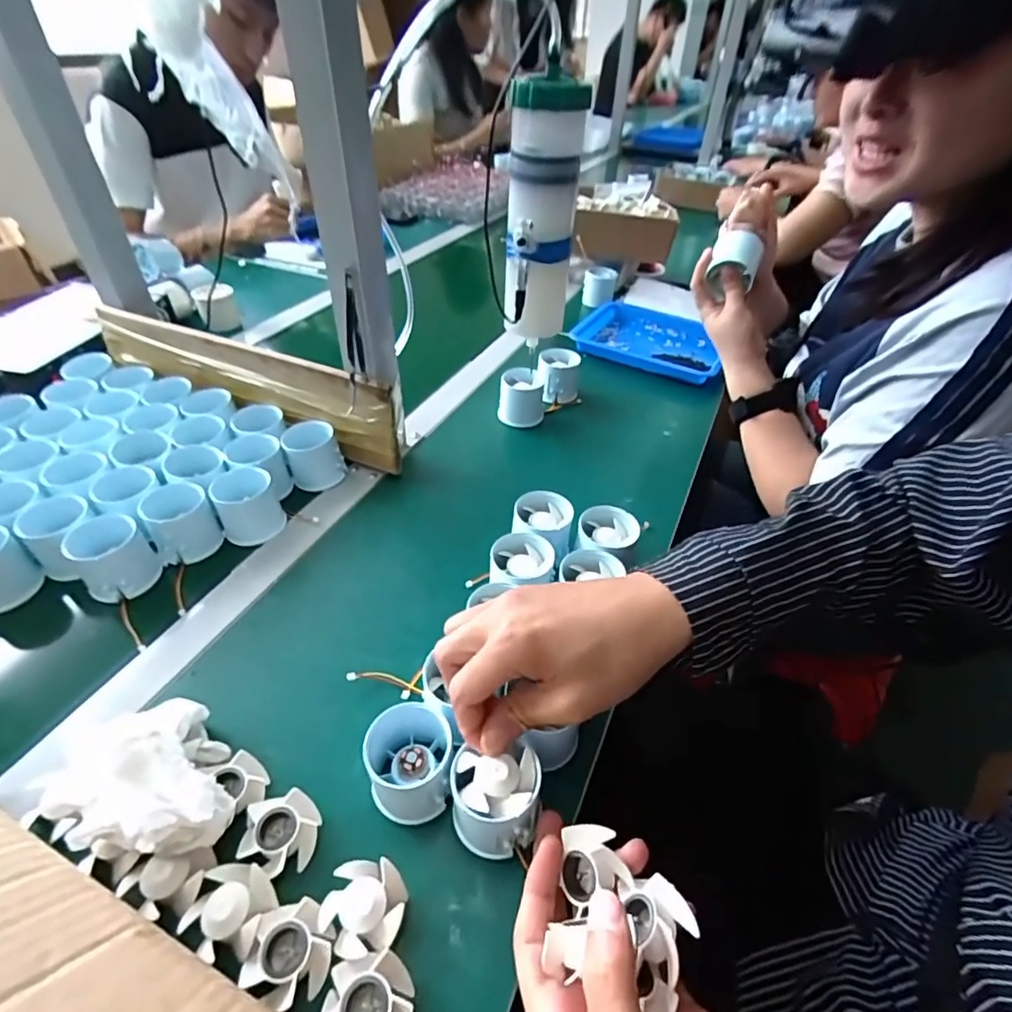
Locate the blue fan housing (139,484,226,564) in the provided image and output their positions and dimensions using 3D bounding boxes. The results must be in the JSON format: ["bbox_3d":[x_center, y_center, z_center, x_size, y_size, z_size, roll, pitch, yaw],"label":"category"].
[{"bbox_3d":[-0.287,0.011,0.484,0.050,0.049,0.058,-25,48,-27],"label":"blue fan housing"}]

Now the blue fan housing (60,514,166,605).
[{"bbox_3d":[-0.323,0.041,0.451,0.056,0.050,0.052,1,42,-1],"label":"blue fan housing"}]

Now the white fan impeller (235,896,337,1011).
[{"bbox_3d":[-0.111,0.229,0.282,0.041,0.019,0.042,1,42,-1],"label":"white fan impeller"}]

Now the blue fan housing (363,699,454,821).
[{"bbox_3d":[-0.061,0.159,0.339,0.052,0.049,0.052,1,42,-1],"label":"blue fan housing"}]

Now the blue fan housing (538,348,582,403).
[{"bbox_3d":[0.067,-0.161,0.691,0.052,0.057,0.059,5,42,4],"label":"blue fan housing"}]

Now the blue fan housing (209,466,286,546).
[{"bbox_3d":[-0.238,-0.001,0.505,0.051,0.048,0.054,-20,46,-23],"label":"blue fan housing"}]

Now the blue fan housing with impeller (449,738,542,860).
[{"bbox_3d":[-0.007,0.170,0.319,0.052,0.054,0.050,1,42,-1],"label":"blue fan housing with impeller"}]

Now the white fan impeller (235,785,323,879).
[{"bbox_3d":[-0.133,0.192,0.321,0.039,0.017,0.042,1,42,-1],"label":"white fan impeller"}]

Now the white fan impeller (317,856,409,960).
[{"bbox_3d":[-0.077,0.219,0.298,0.044,0.016,0.042,1,42,-1],"label":"white fan impeller"}]

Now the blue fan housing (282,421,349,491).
[{"bbox_3d":[-0.197,-0.054,0.560,0.053,0.044,0.058,-17,45,-20],"label":"blue fan housing"}]

